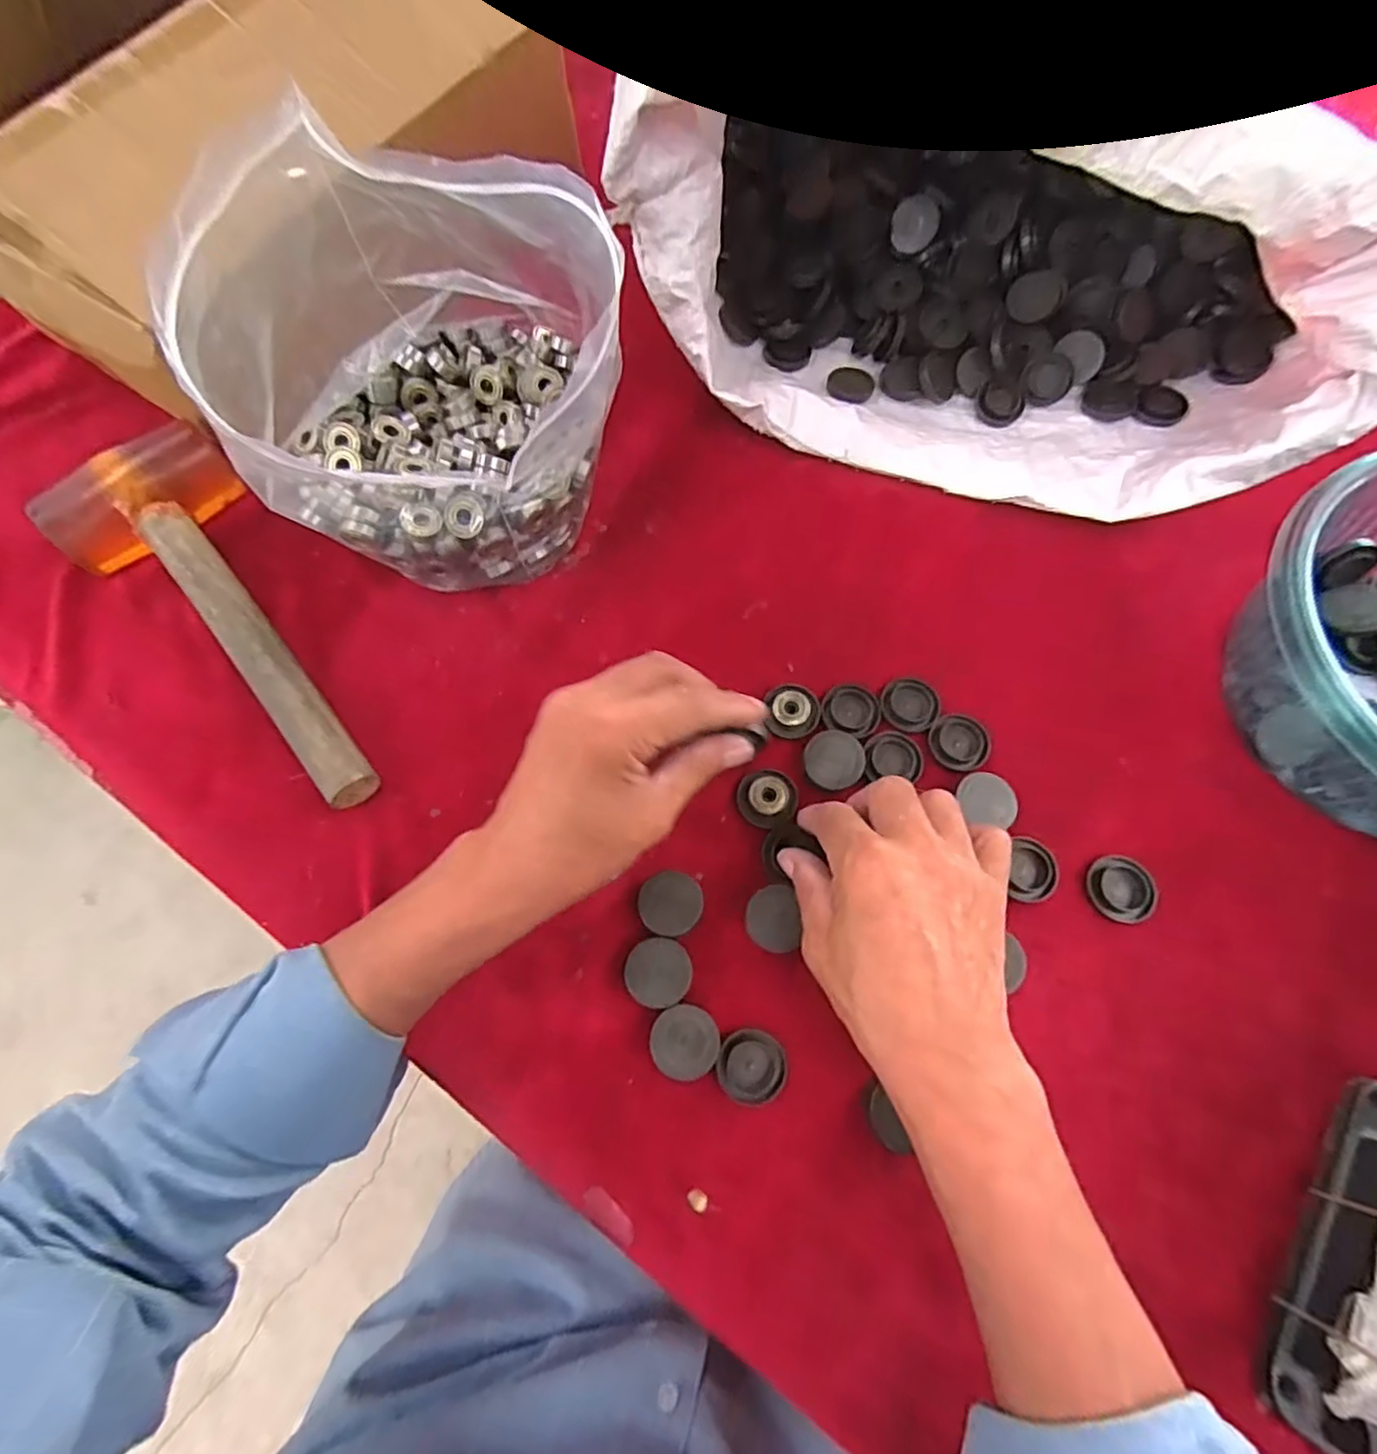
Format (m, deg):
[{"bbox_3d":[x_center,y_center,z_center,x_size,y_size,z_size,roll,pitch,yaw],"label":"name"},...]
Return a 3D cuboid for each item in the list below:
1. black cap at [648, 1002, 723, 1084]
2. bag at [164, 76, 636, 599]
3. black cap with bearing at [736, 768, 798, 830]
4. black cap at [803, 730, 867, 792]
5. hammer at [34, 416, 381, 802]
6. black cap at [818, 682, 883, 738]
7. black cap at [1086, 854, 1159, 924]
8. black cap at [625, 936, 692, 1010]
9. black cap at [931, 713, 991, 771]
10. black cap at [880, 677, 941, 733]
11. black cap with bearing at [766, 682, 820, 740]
[{"bbox_3d":[-0.001,0.152,0.323,0.032,0.015,0.032,0,69,1],"label":"black cap"},{"bbox_3d":[-0.133,-0.186,0.360,0.199,0.193,0.175,-3,69,0],"label":"bag"},{"bbox_3d":[0.043,0.039,0.368,0.032,0.008,0.032,0,69,1],"label":"black cap with bearing"},{"bbox_3d":[0.080,0.019,0.370,0.032,0.008,0.032,0,69,1],"label":"black cap"},{"bbox_3d":[-0.282,-0.059,0.393,0.102,0.048,0.274,-34,72,-11],"label":"hammer"},{"bbox_3d":[0.095,-0.010,0.385,0.033,0.004,0.031,0,69,1],"label":"black cap"},{"bbox_3d":[0.224,0.083,0.344,0.031,0.005,0.034,0,69,1],"label":"black cap"},{"bbox_3d":[-0.015,0.124,0.337,0.031,0.016,0.032,0,69,1],"label":"black cap"},{"bbox_3d":[0.153,0.008,0.376,0.033,0.011,0.030,0,69,1],"label":"black cap"},{"bbox_3d":[0.127,-0.013,0.380,0.032,0.010,0.028,20,71,9],"label":"black cap"},{"bbox_3d":[0.060,-0.009,0.385,0.030,0.006,0.032,0,69,1],"label":"black cap with bearing"}]

